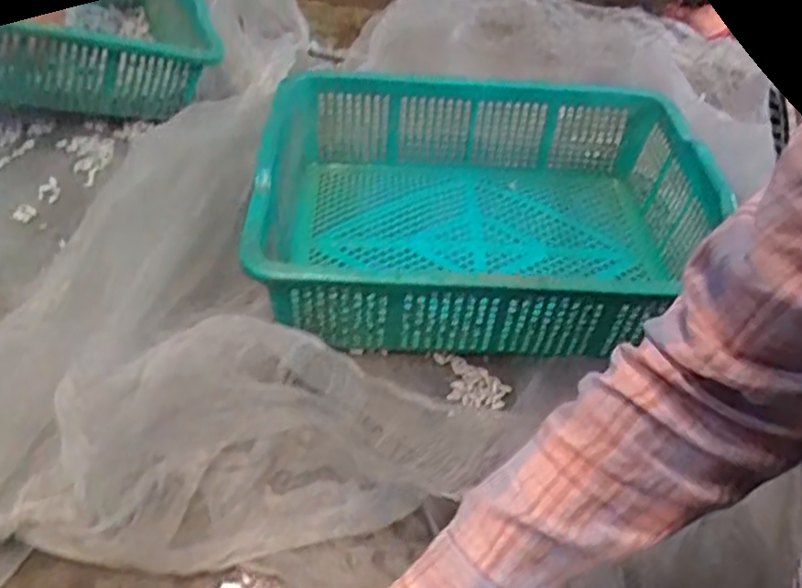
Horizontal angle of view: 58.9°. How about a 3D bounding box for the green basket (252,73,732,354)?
[{"bbox_3d":[0.095,-0.104,0.797,0.466,0.135,0.404,3,43,1],"label":"green basket"}]

